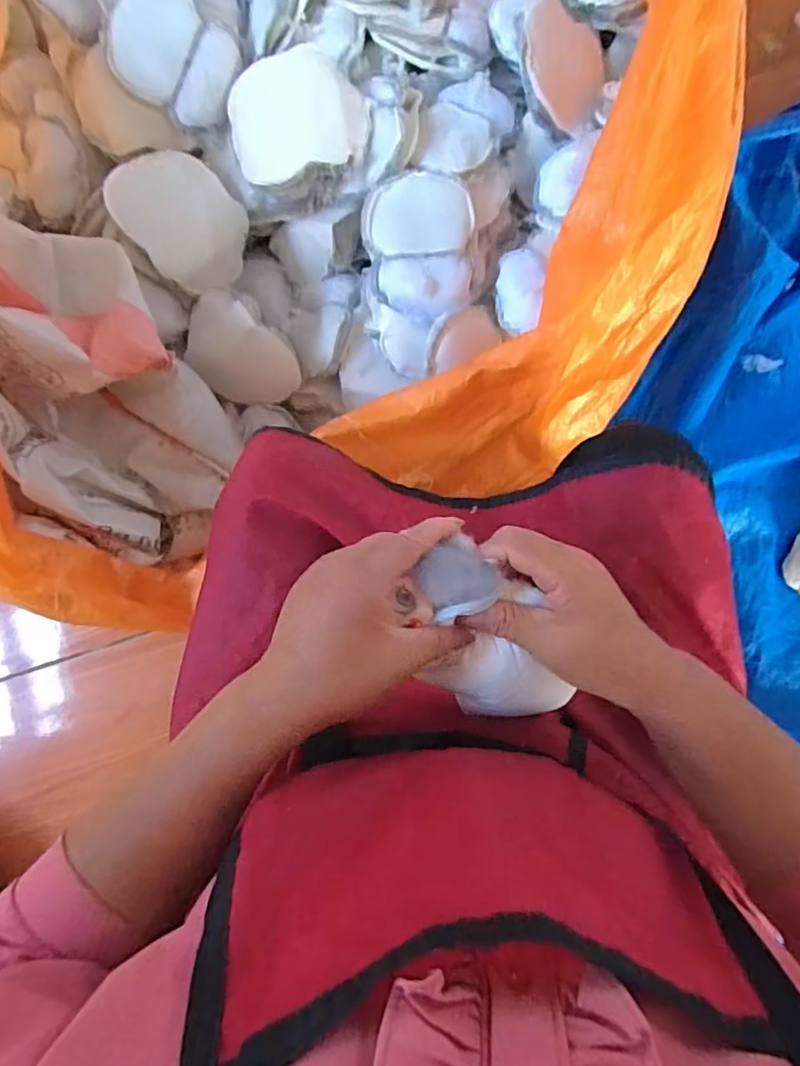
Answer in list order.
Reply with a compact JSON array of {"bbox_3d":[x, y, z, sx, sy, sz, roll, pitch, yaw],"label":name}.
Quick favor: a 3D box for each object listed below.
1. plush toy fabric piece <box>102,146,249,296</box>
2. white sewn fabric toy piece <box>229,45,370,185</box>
[{"bbox_3d":[-0.288,-0.418,0.760,0.138,0.020,0.174,-41,112,-1],"label":"plush toy fabric piece"},{"bbox_3d":[-0.132,-0.525,0.719,0.172,0.036,0.142,-8,101,13],"label":"white sewn fabric toy piece"}]

